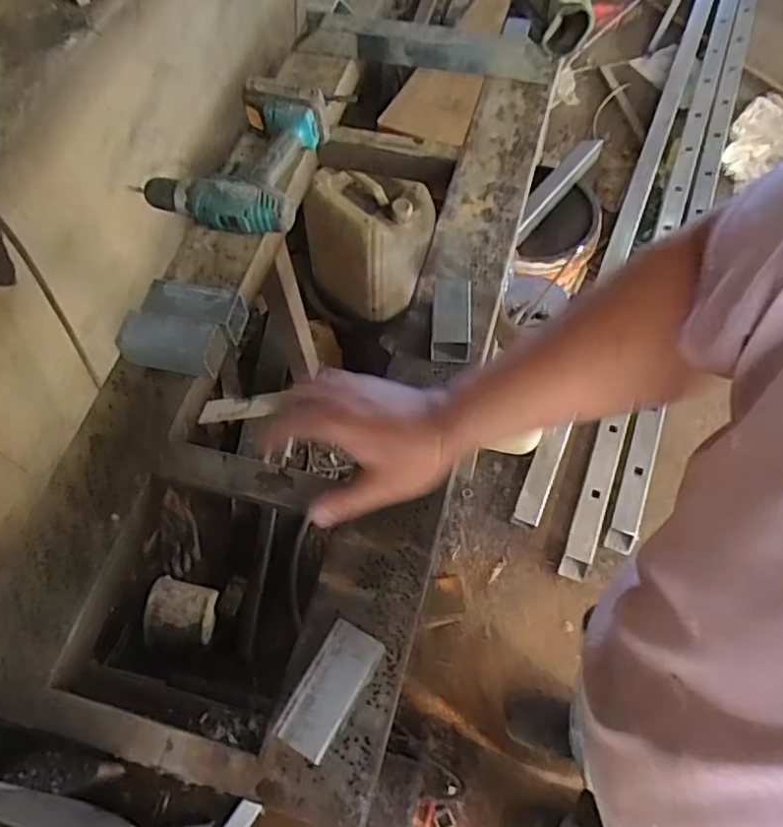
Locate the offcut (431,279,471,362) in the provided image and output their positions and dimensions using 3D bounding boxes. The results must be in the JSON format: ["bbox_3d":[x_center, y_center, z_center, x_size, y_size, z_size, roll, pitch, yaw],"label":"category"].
[{"bbox_3d":[0.067,-0.109,0.698,0.044,0.044,0.097,3,63,5],"label":"offcut"}]

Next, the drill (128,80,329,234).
[{"bbox_3d":[-0.196,-0.322,0.789,0.194,0.076,0.194,11,64,8],"label":"drill"}]

